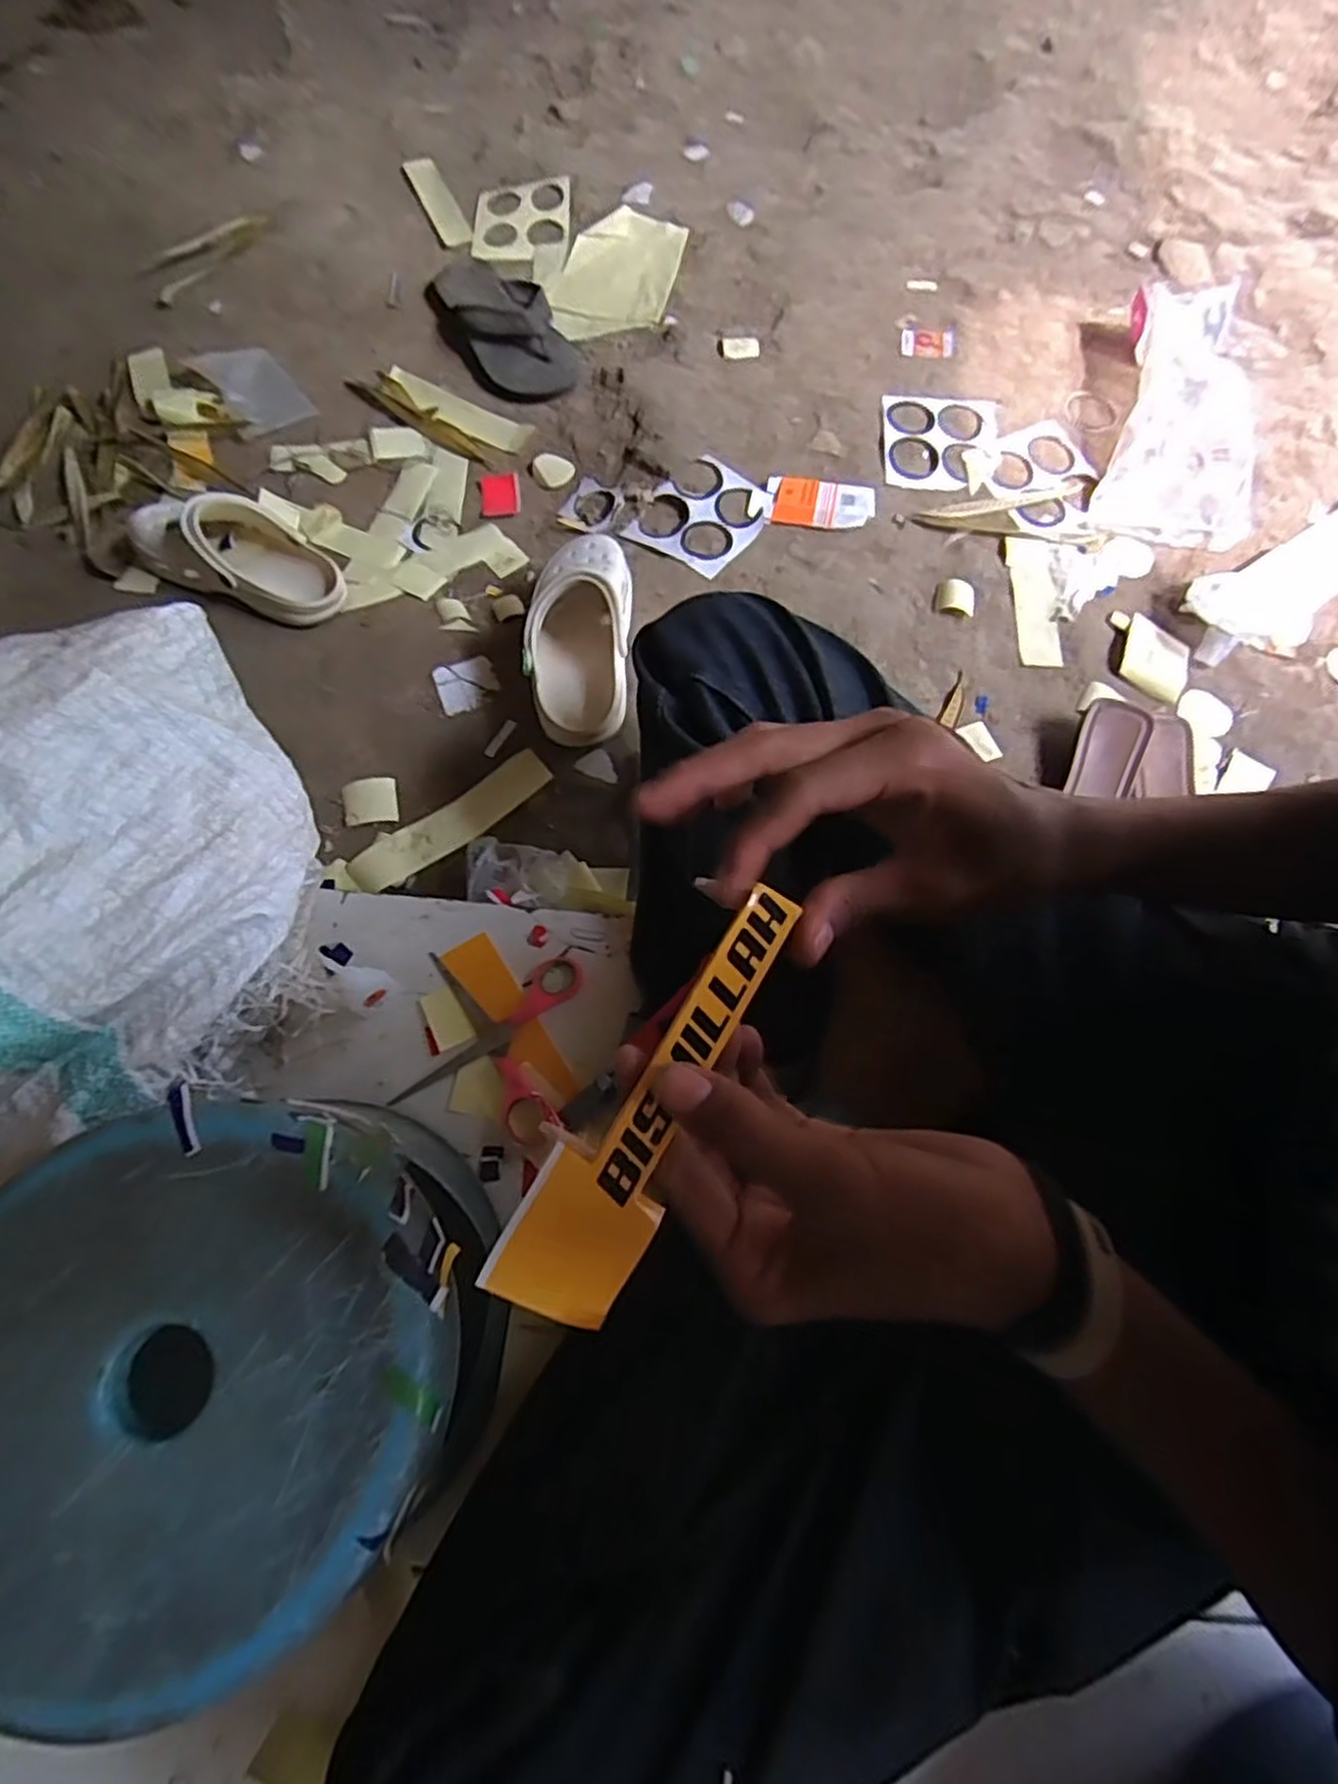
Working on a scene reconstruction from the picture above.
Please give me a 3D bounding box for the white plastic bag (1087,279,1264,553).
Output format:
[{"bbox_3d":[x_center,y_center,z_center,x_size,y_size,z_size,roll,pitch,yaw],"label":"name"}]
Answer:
[{"bbox_3d":[0.608,-0.563,0.884,0.171,0.057,0.364,17,70,4],"label":"white plastic bag"}]

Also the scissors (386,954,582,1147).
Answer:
[{"bbox_3d":[-0.125,0.103,0.529,0.107,0.007,0.127,8,70,1],"label":"scissors"}]

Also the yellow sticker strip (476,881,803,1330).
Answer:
[{"bbox_3d":[-0.007,0.064,0.253,0.043,0.010,0.153,27,79,-4],"label":"yellow sticker strip"}]

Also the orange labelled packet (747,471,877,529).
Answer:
[{"bbox_3d":[0.159,-0.436,0.840,0.134,0.013,0.063,4,70,0],"label":"orange labelled packet"}]

